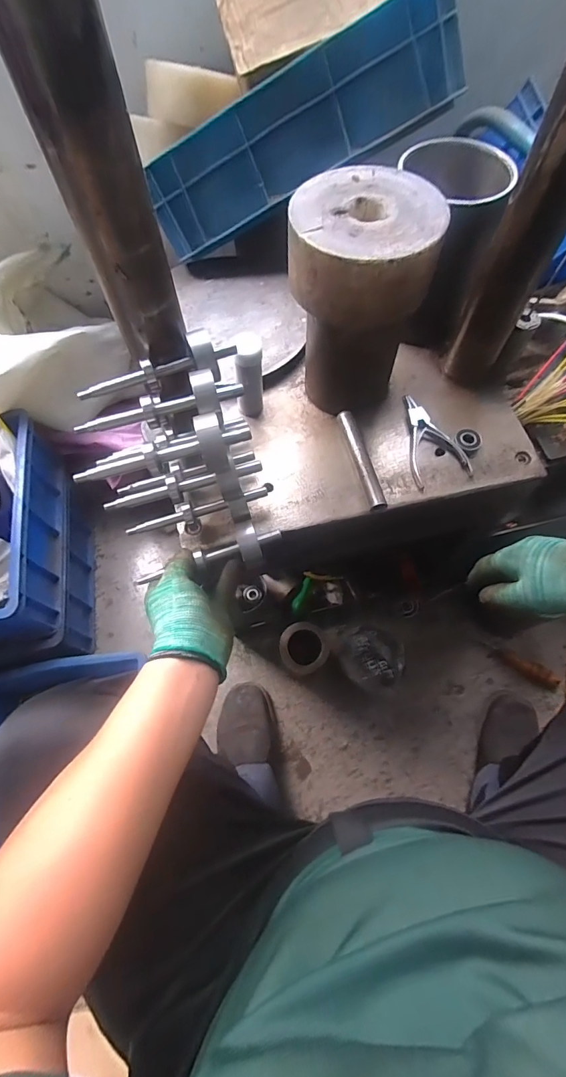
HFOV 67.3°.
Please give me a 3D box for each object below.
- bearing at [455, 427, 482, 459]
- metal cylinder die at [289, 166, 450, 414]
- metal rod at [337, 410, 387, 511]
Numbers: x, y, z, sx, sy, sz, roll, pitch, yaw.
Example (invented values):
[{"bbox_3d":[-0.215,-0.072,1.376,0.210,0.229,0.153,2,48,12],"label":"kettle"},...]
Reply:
[{"bbox_3d":[0.236,-0.122,0.543,0.035,0.014,0.037,0,66,1],"label":"bearing"},{"bbox_3d":[0.081,-0.250,0.487,0.145,0.219,0.158,11,66,6],"label":"metal cylinder die"},{"bbox_3d":[0.097,-0.097,0.530,0.022,0.021,0.141,-13,66,-5],"label":"metal rod"}]

